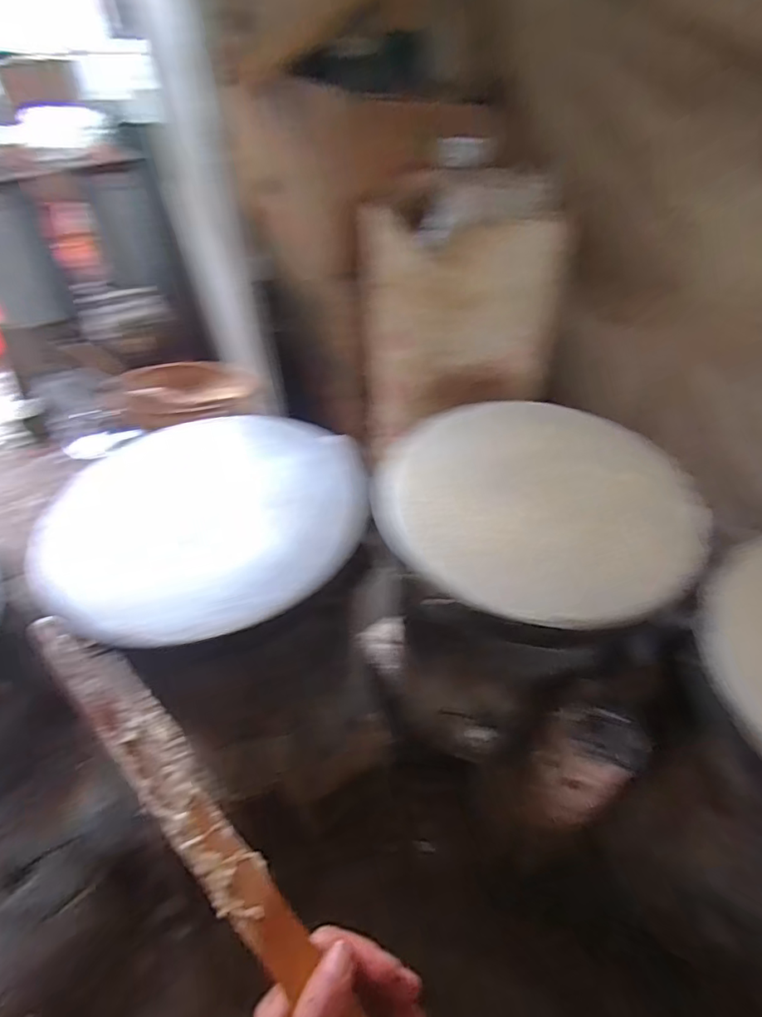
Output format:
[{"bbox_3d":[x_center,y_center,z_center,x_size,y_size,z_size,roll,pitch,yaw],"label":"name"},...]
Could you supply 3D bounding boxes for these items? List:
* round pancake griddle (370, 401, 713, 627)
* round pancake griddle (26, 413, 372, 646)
[{"bbox_3d":[0.192,-0.013,0.679,0.396,0.048,0.351,31,54,26],"label":"round pancake griddle"},{"bbox_3d":[-0.222,-0.001,0.694,0.413,0.068,0.375,-18,49,-16],"label":"round pancake griddle"}]

